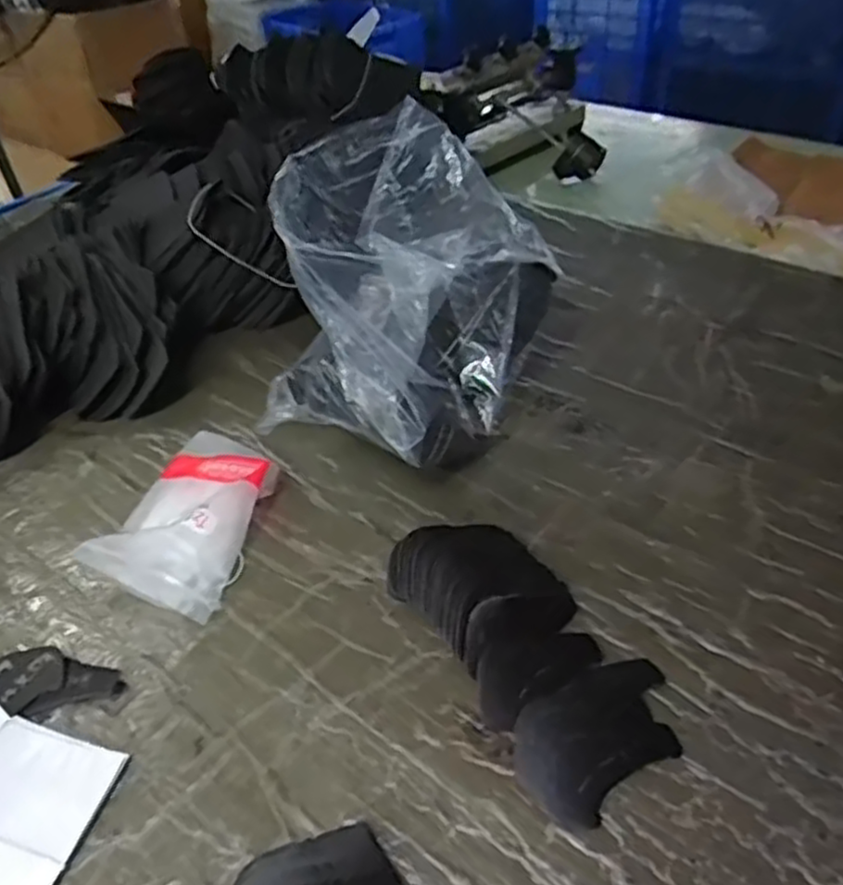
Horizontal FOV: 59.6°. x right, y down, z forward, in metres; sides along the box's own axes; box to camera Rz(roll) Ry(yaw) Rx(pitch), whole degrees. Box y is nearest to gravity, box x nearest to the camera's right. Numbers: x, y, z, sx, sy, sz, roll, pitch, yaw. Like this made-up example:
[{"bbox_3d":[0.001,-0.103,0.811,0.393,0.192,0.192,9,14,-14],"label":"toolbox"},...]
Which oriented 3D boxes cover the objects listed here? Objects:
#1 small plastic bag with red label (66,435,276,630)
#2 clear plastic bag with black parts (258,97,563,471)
[{"bbox_3d":[-0.187,0.058,0.596,0.111,0.040,0.158,10,44,18],"label":"small plastic bag with red label"},{"bbox_3d":[-0.017,-0.128,0.635,0.190,0.228,0.226,18,47,26],"label":"clear plastic bag with black parts"}]

